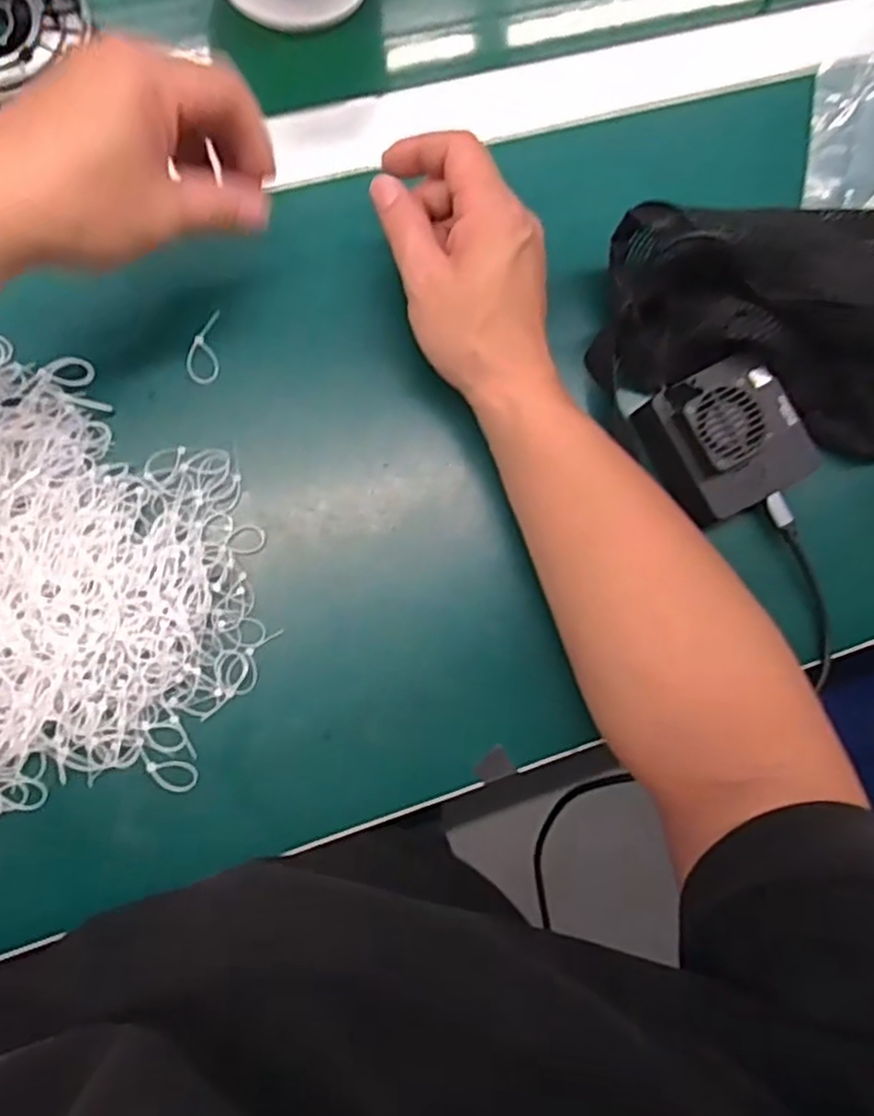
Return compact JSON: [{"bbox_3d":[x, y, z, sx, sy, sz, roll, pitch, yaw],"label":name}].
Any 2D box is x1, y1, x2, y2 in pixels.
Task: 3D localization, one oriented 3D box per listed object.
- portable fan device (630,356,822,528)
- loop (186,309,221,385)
[{"bbox_3d":[0.158,-0.065,0.395,0.069,0.042,0.074,-25,89,-9],"label":"portable fan device"},{"bbox_3d":[-0.126,-0.114,0.390,0.017,0.004,0.039,-1,85,-8],"label":"loop"}]

